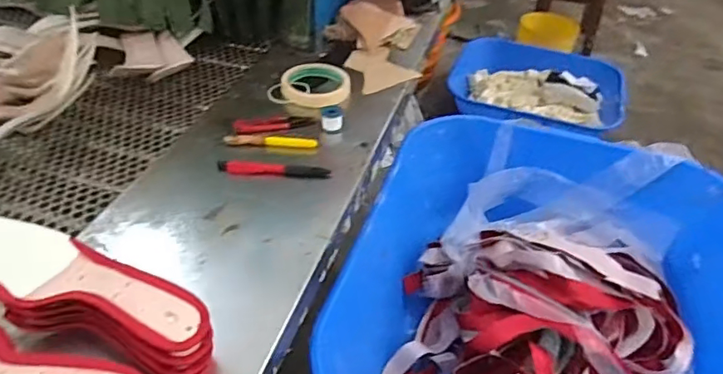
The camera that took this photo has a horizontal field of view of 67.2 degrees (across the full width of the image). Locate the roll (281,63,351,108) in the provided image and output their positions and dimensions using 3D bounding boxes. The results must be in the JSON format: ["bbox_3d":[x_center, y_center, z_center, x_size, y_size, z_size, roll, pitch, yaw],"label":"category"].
[{"bbox_3d":[-0.064,-0.146,0.777,0.096,0.024,0.096,2,40,-2],"label":"roll"}]

